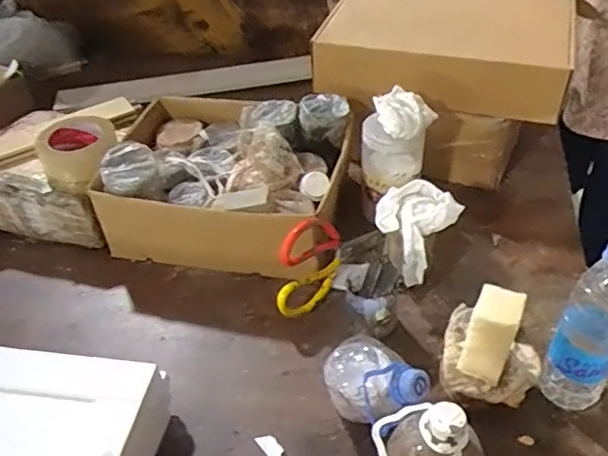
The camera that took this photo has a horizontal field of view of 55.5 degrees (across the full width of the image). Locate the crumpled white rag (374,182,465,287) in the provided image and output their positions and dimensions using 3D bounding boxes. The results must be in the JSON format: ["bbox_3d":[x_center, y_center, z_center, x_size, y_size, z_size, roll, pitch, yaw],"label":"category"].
[{"bbox_3d":[0.145,0.004,0.736,0.089,0.095,0.106,-18,44,-14],"label":"crumpled white rag"}]

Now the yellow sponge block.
[{"bbox_3d":[0.190,0.107,0.586,0.048,0.087,0.054,18,47,23],"label":"yellow sponge block"}]

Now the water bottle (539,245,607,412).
[{"bbox_3d":[0.289,0.104,0.578,0.054,0.210,0.059,-3,43,2],"label":"water bottle"}]

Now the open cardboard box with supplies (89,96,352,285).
[{"bbox_3d":[-0.107,-0.069,0.840,0.330,0.151,0.283,7,44,12],"label":"open cardboard box with supplies"}]

